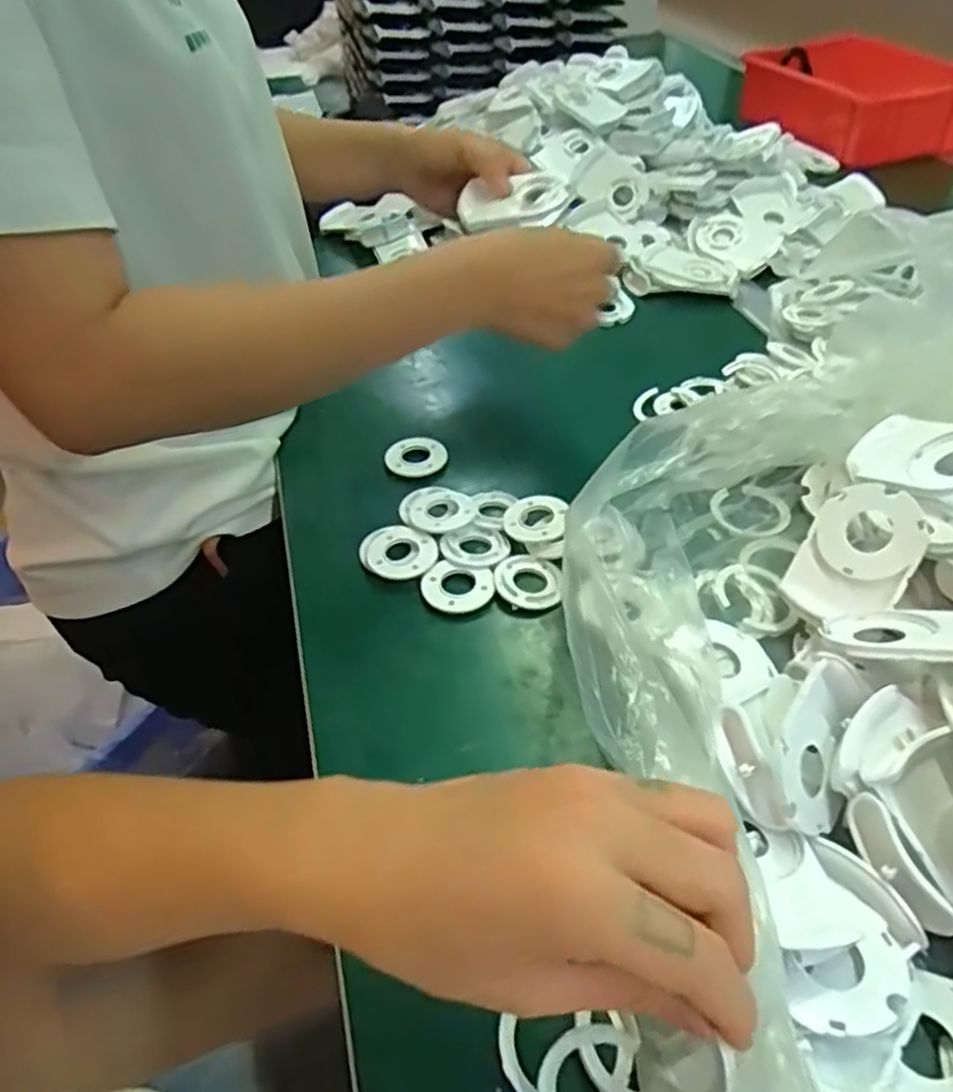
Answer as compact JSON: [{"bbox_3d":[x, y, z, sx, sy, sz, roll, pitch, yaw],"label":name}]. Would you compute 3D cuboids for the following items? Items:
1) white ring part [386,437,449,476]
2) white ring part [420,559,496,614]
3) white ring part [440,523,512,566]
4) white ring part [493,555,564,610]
[{"bbox_3d":[-0.044,-0.066,0.561,0.043,0.009,0.043,6,45,9],"label":"white ring part"},{"bbox_3d":[-0.012,0.024,0.462,0.044,0.004,0.035,11,46,13],"label":"white ring part"},{"bbox_3d":[0.000,-0.001,0.489,0.043,0.007,0.034,10,46,12],"label":"white ring part"},{"bbox_3d":[0.032,0.023,0.467,0.042,0.008,0.039,5,45,8],"label":"white ring part"}]

